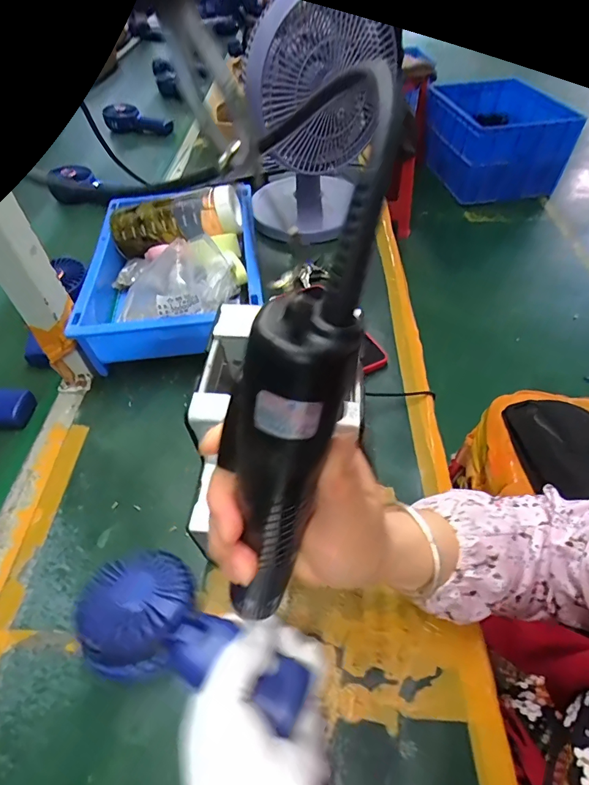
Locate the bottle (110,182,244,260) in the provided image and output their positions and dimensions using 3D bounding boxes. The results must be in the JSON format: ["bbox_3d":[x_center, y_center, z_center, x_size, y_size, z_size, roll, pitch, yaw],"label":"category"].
[{"bbox_3d":[-0.159,-0.232,0.574,0.176,0.080,0.063,-1,51,1],"label":"bottle"}]

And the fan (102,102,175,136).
[{"bbox_3d":[-0.359,-0.622,0.971,0.158,0.058,0.069,11,52,9],"label":"fan"}]

